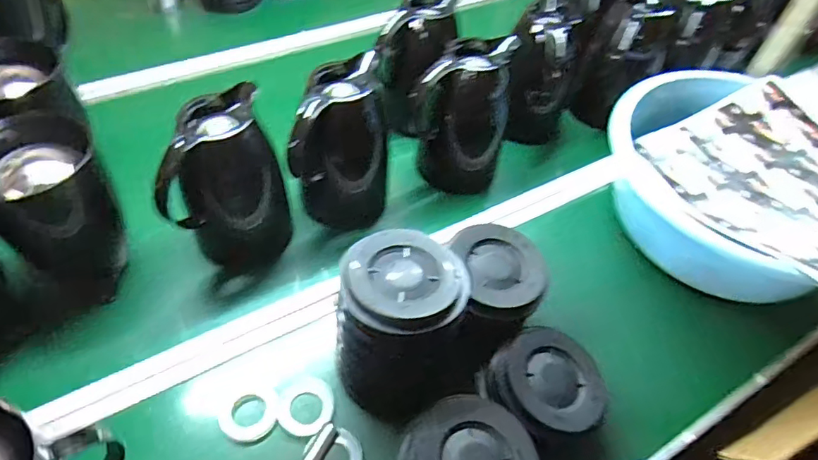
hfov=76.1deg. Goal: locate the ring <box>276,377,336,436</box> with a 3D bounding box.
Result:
[{"bbox_3d":[-0.111,0.189,0.562,0.059,0.005,0.059,5,63,-10],"label":"ring"}]

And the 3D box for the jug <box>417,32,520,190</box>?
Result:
[{"bbox_3d":[0.081,-0.157,0.746,0.122,0.202,0.111,13,50,6],"label":"jug"}]

